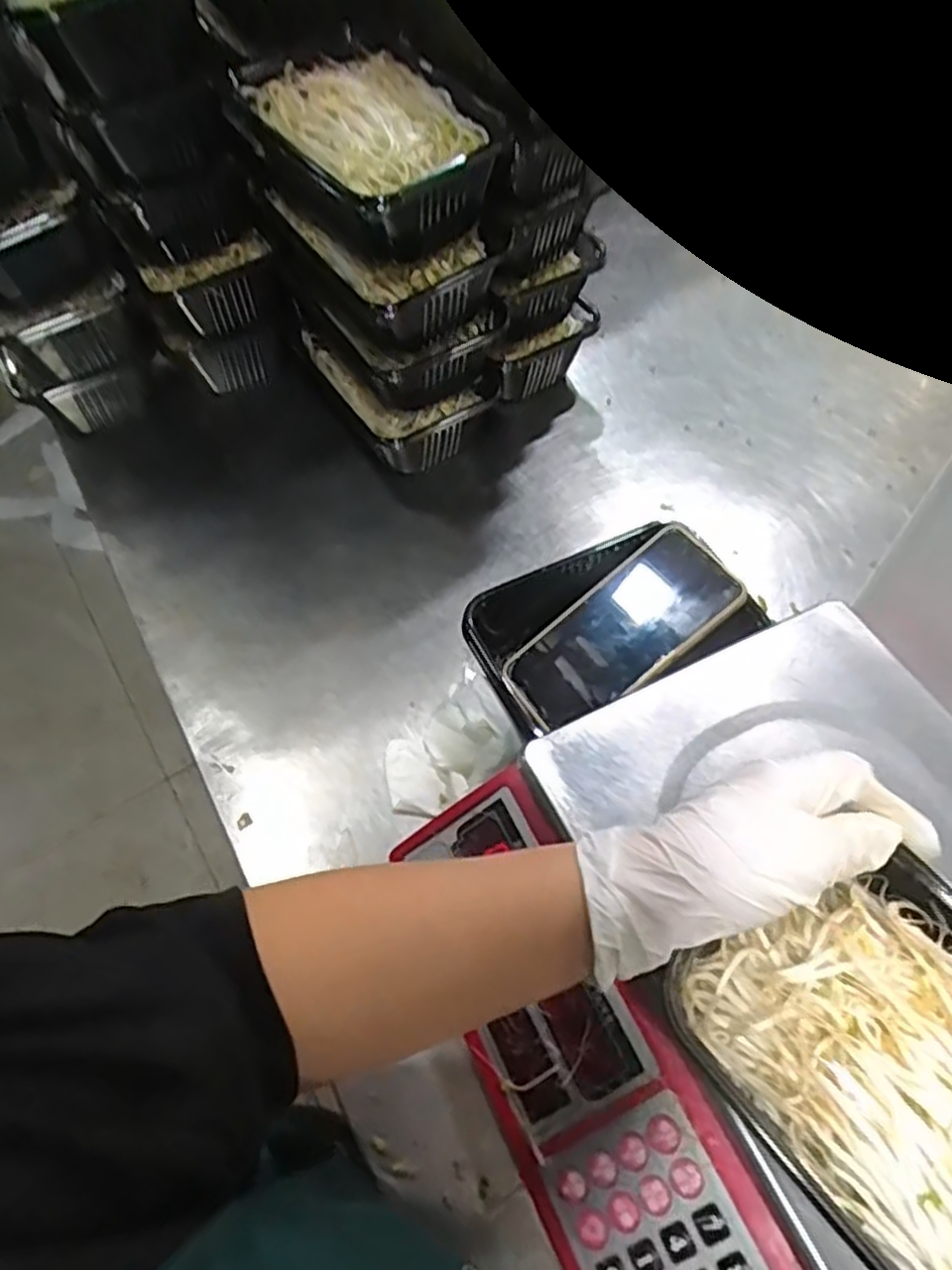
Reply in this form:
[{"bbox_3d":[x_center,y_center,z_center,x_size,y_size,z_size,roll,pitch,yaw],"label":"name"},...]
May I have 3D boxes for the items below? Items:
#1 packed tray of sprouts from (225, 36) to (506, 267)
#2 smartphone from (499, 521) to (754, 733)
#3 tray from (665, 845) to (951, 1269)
[{"bbox_3d":[-0.070,-0.311,0.499,0.118,0.069,0.150,-29,61,-18],"label":"packed tray of sprouts"},{"bbox_3d":[0.099,-0.001,0.522,0.159,0.006,0.076,-41,68,6],"label":"smartphone"},{"bbox_3d":[0.169,0.165,0.274,0.117,0.030,0.167,-31,62,-19],"label":"tray"}]

